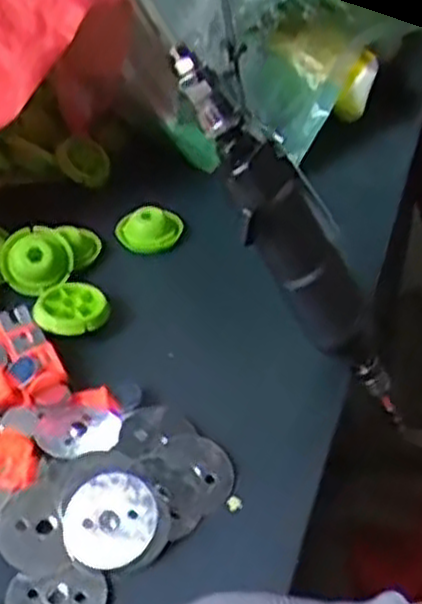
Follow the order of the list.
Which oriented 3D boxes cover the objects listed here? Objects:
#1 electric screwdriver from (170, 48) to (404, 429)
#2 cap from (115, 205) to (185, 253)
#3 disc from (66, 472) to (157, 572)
[{"bbox_3d":[0.052,-0.027,0.455,0.035,0.256,0.044,-17,33,29],"label":"electric screwdriver"},{"bbox_3d":[-0.046,-0.053,0.605,0.049,0.018,0.039,-5,39,-4],"label":"cap"},{"bbox_3d":[-0.050,0.109,0.402,0.046,0.005,0.047,-2,52,3],"label":"disc"}]

